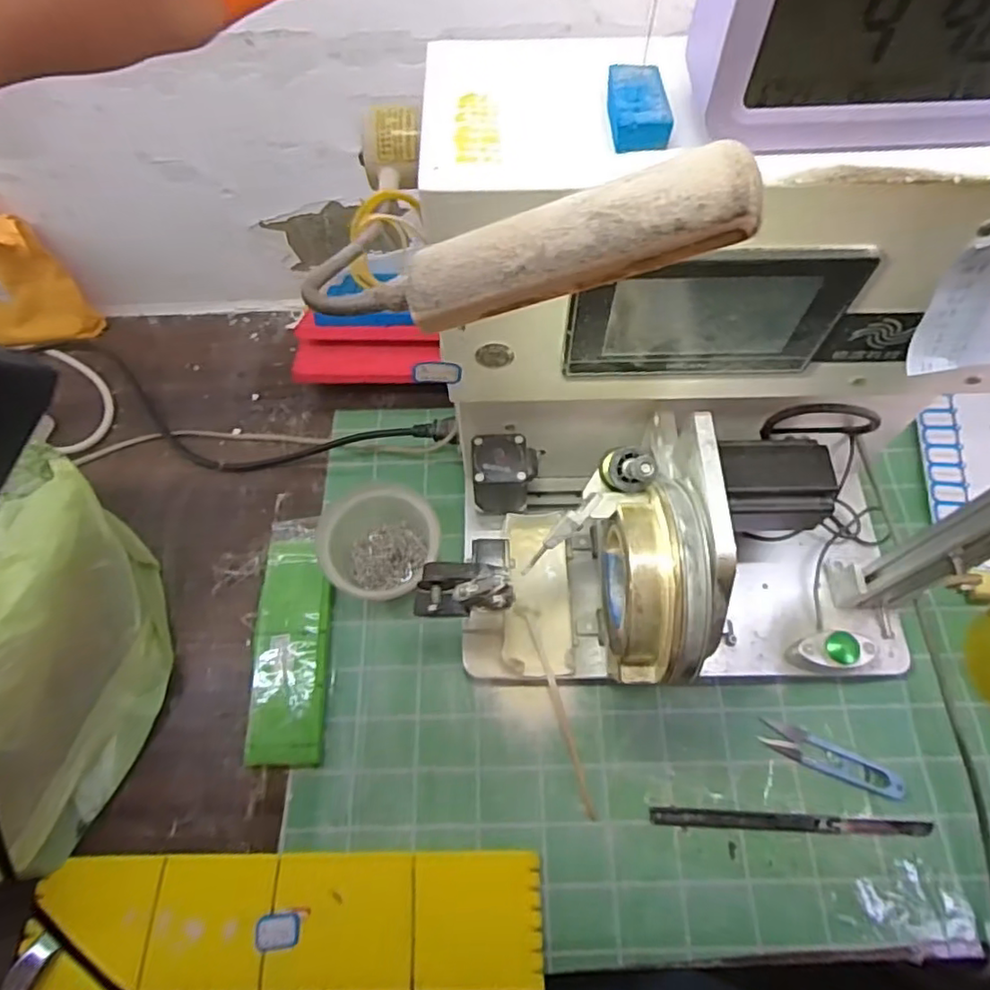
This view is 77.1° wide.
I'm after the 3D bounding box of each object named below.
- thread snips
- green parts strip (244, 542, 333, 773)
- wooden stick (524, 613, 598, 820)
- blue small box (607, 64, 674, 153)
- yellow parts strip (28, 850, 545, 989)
[{"bbox_3d":[0.254,0.200,0.470,0.102,0.008,0.023,24,67,11],"label":"thread snips"},{"bbox_3d":[-0.166,0.123,0.507,0.059,0.017,0.178,-2,64,0],"label":"green parts strip"},{"bbox_3d":[0.050,0.167,0.479,0.008,0.012,0.154,-16,78,-5],"label":"wooden stick"},{"bbox_3d":[0.060,-0.163,0.261,0.024,0.012,0.038,1,64,1],"label":"blue small box"},{"bbox_3d":[-0.139,0.292,0.424,0.334,0.010,0.079,0,61,-1],"label":"yellow parts strip"}]

